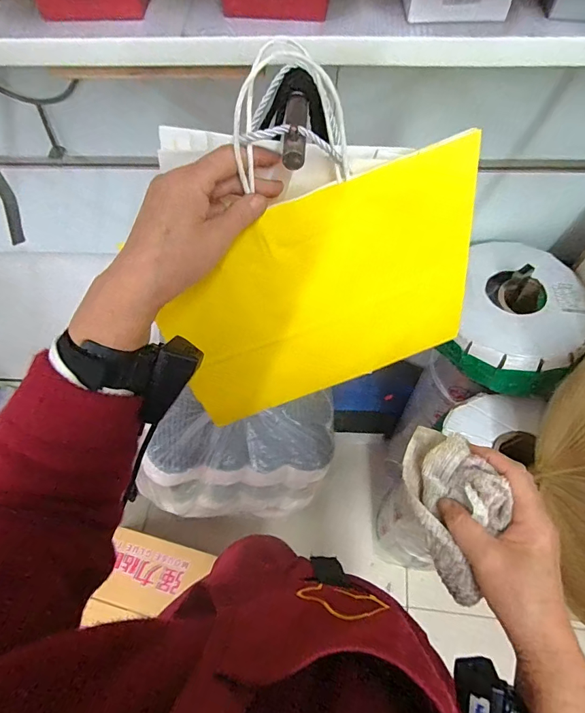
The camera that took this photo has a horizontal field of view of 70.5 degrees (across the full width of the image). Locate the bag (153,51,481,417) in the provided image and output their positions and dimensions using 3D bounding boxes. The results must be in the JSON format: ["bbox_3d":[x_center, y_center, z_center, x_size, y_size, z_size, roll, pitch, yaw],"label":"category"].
[{"bbox_3d":[0.018,-0.095,0.409,0.305,0.326,0.064,-18,46,-1],"label":"bag"}]

